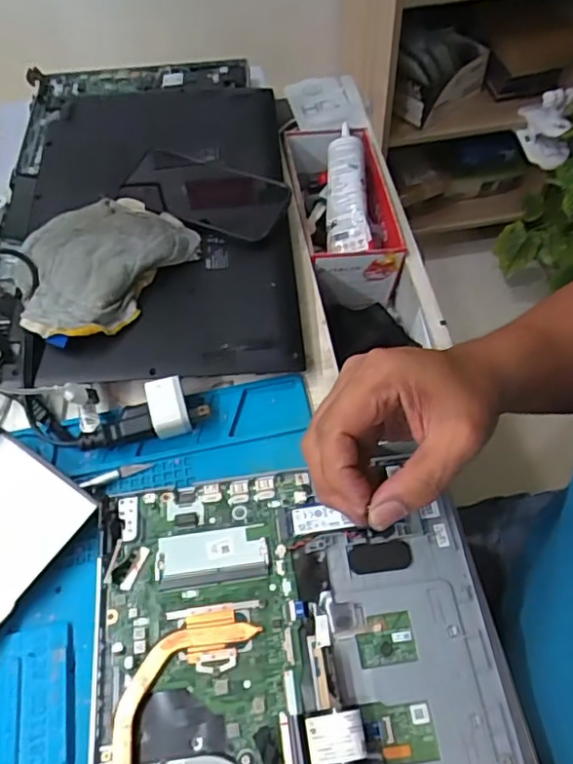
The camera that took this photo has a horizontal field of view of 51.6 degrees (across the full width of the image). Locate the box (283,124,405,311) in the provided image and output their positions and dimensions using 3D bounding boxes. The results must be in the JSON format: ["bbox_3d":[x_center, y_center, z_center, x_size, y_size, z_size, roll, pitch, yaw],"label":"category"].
[{"bbox_3d":[0.057,-0.176,0.615,0.090,0.093,0.173,-8,58,-1],"label":"box"}]

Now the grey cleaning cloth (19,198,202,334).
[{"bbox_3d":[-0.165,-0.100,0.496,0.128,0.030,0.151,29,64,20],"label":"grey cleaning cloth"}]

